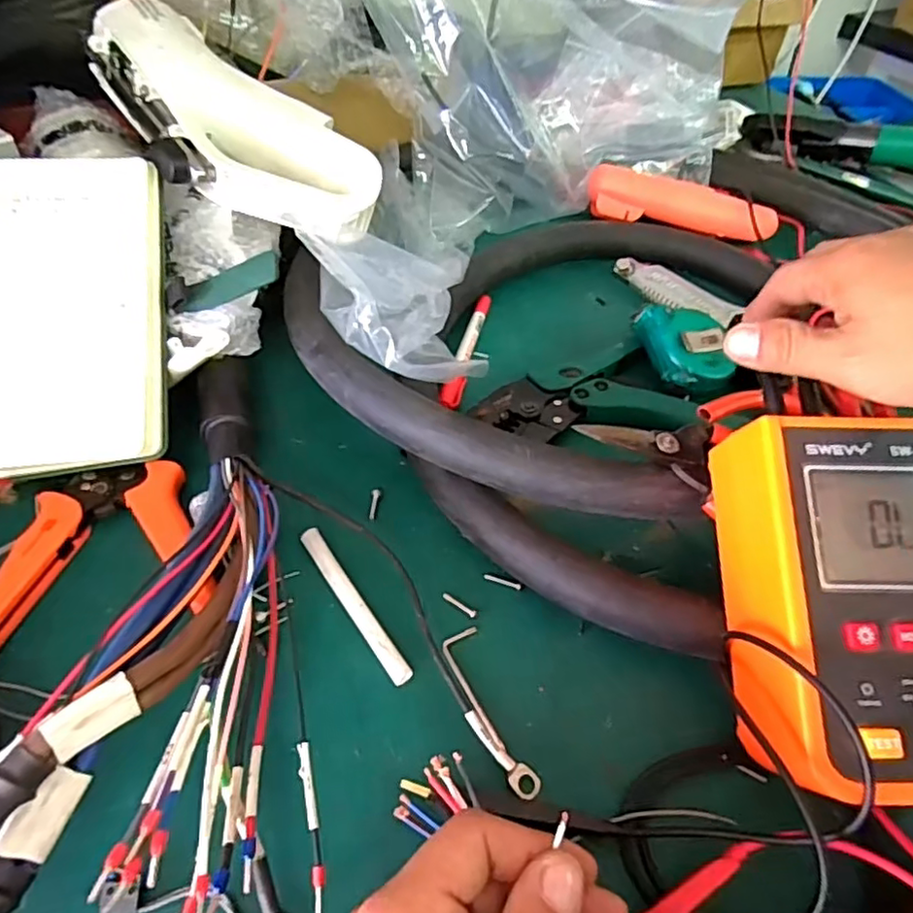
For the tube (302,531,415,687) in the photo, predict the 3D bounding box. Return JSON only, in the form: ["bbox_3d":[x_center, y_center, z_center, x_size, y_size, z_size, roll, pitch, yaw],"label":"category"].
[{"bbox_3d":[-0.057,0.078,0.339,0.011,0.004,0.105,-27,56,-24],"label":"tube"}]

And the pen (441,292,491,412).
[{"bbox_3d":[0.010,-0.085,0.486,0.013,0.011,0.139,12,49,7],"label":"pen"}]

